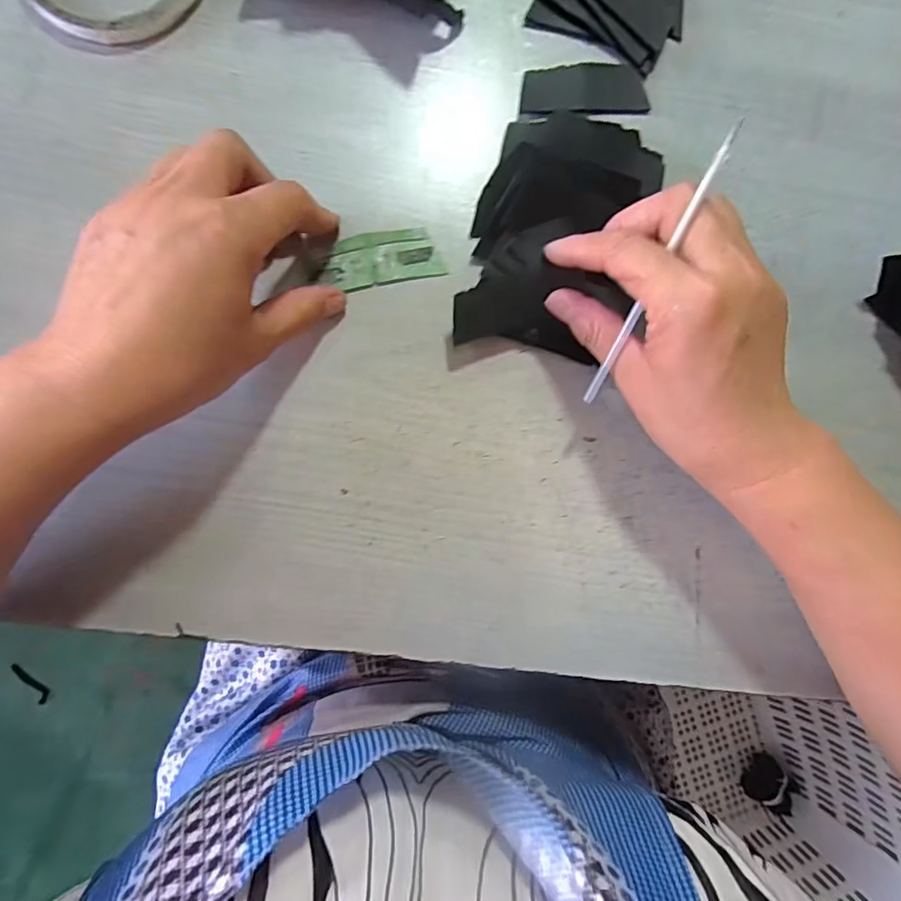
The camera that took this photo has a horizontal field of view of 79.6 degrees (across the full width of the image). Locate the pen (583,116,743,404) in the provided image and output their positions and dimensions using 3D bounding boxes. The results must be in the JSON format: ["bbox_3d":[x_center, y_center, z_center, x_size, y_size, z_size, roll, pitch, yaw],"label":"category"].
[{"bbox_3d":[0.091,-0.077,0.240,0.005,0.005,0.128,22,115,-4],"label":"pen"}]

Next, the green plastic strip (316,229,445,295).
[{"bbox_3d":[-0.037,-0.102,0.287,0.063,0.004,0.029,-11,88,-6],"label":"green plastic strip"}]

